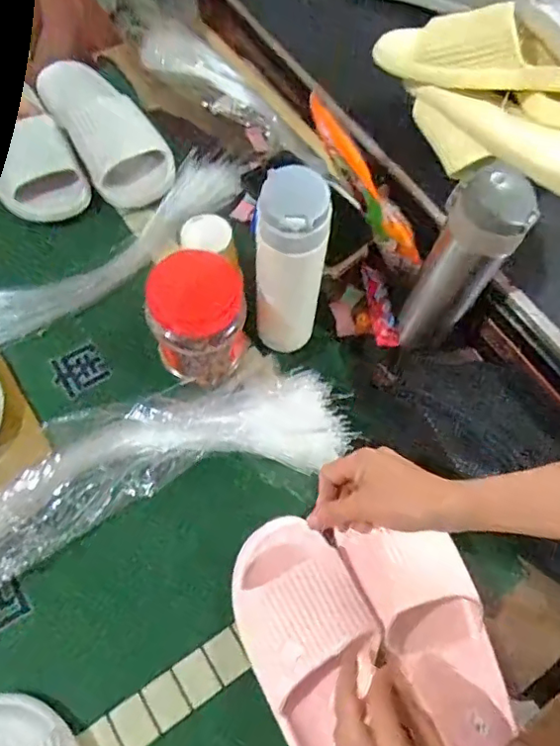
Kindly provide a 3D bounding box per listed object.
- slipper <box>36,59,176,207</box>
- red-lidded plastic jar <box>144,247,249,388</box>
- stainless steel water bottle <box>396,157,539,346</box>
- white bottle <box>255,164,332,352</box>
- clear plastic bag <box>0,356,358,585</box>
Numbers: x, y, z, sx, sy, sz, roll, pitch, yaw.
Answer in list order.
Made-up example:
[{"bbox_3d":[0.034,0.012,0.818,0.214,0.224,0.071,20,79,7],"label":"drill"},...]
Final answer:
[{"bbox_3d":[-0.226,-0.329,0.741,0.116,0.068,0.234,-30,68,-14],"label":"slipper"},{"bbox_3d":[-0.080,-0.048,0.570,0.089,0.147,0.078,2,64,0],"label":"red-lidded plastic jar"},{"bbox_3d":[0.179,-0.102,0.555,0.073,0.198,0.079,27,67,12],"label":"stainless steel water bottle"},{"bbox_3d":[0.010,-0.092,0.549,0.064,0.227,0.071,8,64,3],"label":"white bottle"},{"bbox_3d":[-0.155,0.098,0.545,0.462,0.057,0.143,-21,67,-11],"label":"clear plastic bag"}]

